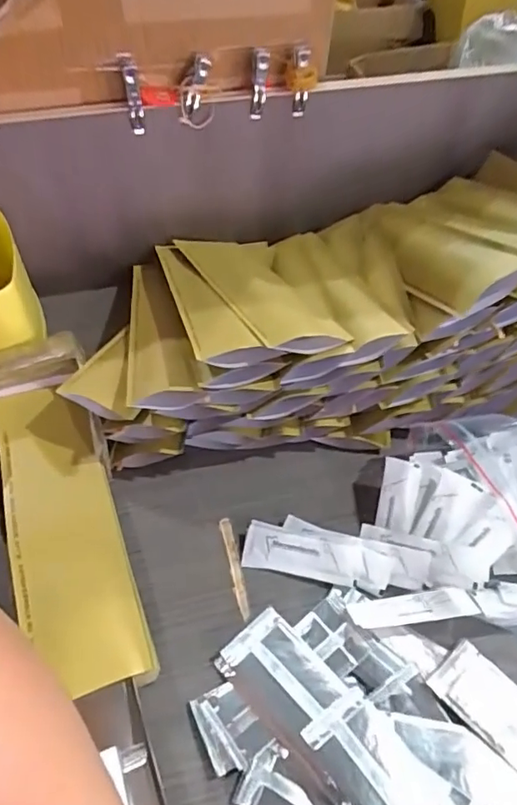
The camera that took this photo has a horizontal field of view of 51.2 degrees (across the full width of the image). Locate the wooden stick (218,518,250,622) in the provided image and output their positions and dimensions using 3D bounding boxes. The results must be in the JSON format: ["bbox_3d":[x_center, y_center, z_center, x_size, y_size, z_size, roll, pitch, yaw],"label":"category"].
[{"bbox_3d":[-0.019,0.133,0.435,0.010,0.004,0.085,-11,52,-9],"label":"wooden stick"}]

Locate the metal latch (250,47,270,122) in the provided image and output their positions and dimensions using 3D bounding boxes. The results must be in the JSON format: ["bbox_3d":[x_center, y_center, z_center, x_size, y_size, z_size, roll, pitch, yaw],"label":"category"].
[{"bbox_3d":[0.001,-0.313,0.531,0.018,0.065,0.023,-1,51,0],"label":"metal latch"}]

